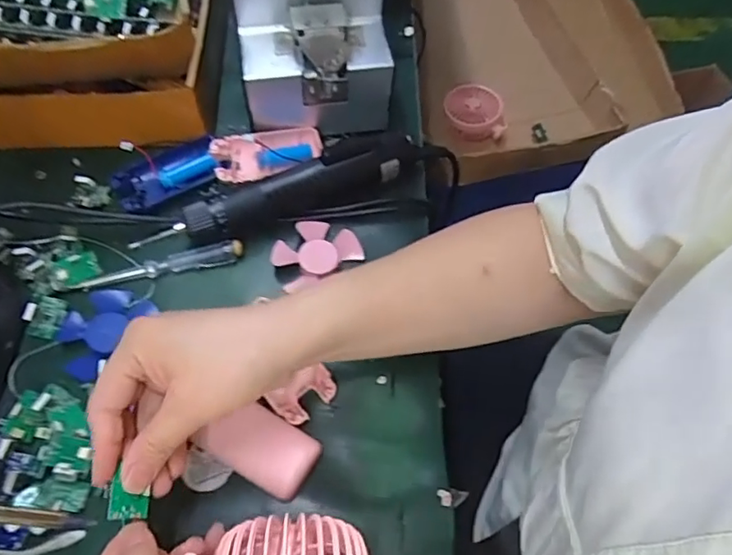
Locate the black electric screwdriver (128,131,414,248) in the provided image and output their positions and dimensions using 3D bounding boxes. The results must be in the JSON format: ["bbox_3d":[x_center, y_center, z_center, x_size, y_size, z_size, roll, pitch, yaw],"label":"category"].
[{"bbox_3d":[-0.069,-0.071,0.465,0.239,0.049,0.049,-20,65,-14],"label":"black electric screwdriver"}]

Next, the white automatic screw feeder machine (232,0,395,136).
[{"bbox_3d":[-0.053,-0.238,0.490,0.125,0.142,0.167,-8,63,-8],"label":"white automatic screw feeder machine"}]

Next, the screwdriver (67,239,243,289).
[{"bbox_3d":[-0.163,-0.008,0.442,0.130,0.010,0.016,-14,64,-11],"label":"screwdriver"}]

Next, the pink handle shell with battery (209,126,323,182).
[{"bbox_3d":[-0.083,-0.106,0.485,0.095,0.019,0.045,-14,64,-11],"label":"pink handle shell with battery"}]

